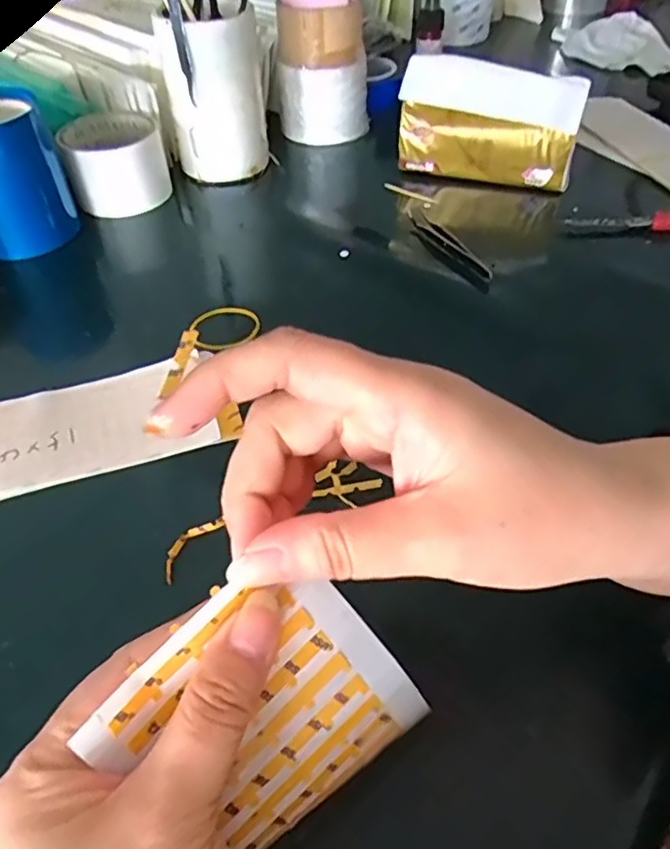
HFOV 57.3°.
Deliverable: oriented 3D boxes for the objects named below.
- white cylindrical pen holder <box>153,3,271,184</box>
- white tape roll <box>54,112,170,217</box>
[{"bbox_3d":[-0.111,-0.299,0.562,0.067,0.128,0.072,-1,47,1],"label":"white cylindrical pen holder"},{"bbox_3d":[-0.201,-0.242,0.563,0.083,0.059,0.086,-1,47,1],"label":"white tape roll"}]

